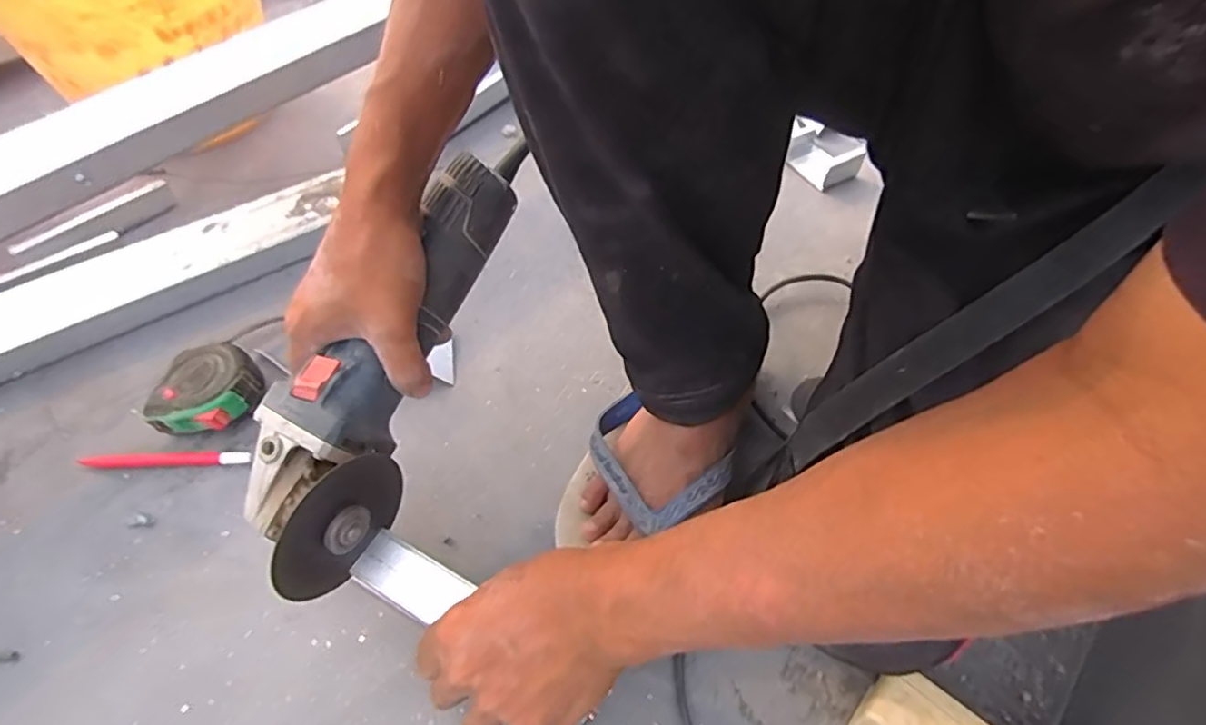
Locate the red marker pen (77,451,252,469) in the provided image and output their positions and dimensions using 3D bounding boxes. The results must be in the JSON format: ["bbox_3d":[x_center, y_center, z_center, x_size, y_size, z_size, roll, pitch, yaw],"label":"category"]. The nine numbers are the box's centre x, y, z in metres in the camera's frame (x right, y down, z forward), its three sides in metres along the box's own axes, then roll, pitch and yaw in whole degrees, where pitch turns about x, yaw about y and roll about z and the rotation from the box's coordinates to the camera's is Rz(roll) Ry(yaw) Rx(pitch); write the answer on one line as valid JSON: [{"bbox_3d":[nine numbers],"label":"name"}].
[{"bbox_3d":[-0.356,0.078,0.516,0.138,0.008,0.012,2,54,-1],"label":"red marker pen"}]

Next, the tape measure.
[{"bbox_3d":[-0.331,0.024,0.534,0.066,0.044,0.071,1,54,-1],"label":"tape measure"}]

